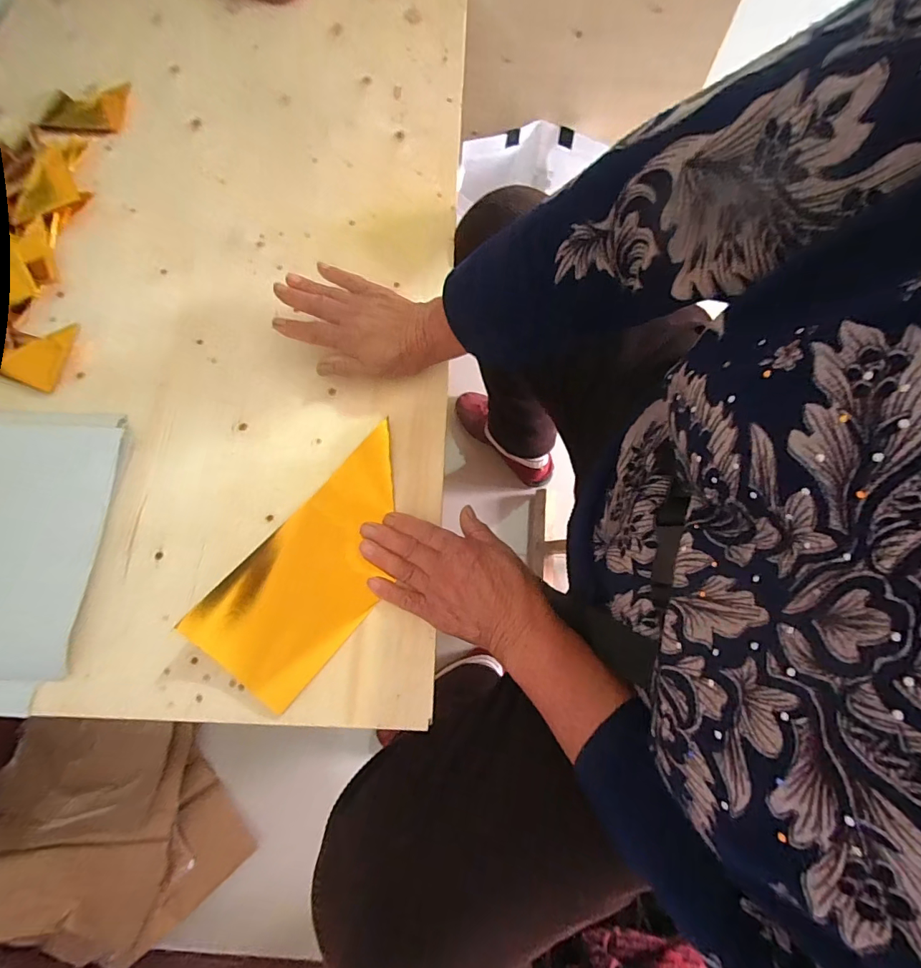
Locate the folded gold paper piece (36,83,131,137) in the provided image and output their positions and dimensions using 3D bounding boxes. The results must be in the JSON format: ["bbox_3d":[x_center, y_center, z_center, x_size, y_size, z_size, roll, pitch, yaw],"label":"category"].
[{"bbox_3d":[-0.468,-0.462,0.549,0.106,0.013,0.069,-10,73,-3],"label":"folded gold paper piece"}]

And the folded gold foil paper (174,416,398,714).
[{"bbox_3d":[-0.112,0.066,0.387,0.105,0.010,0.226,42,71,-3],"label":"folded gold foil paper"}]

